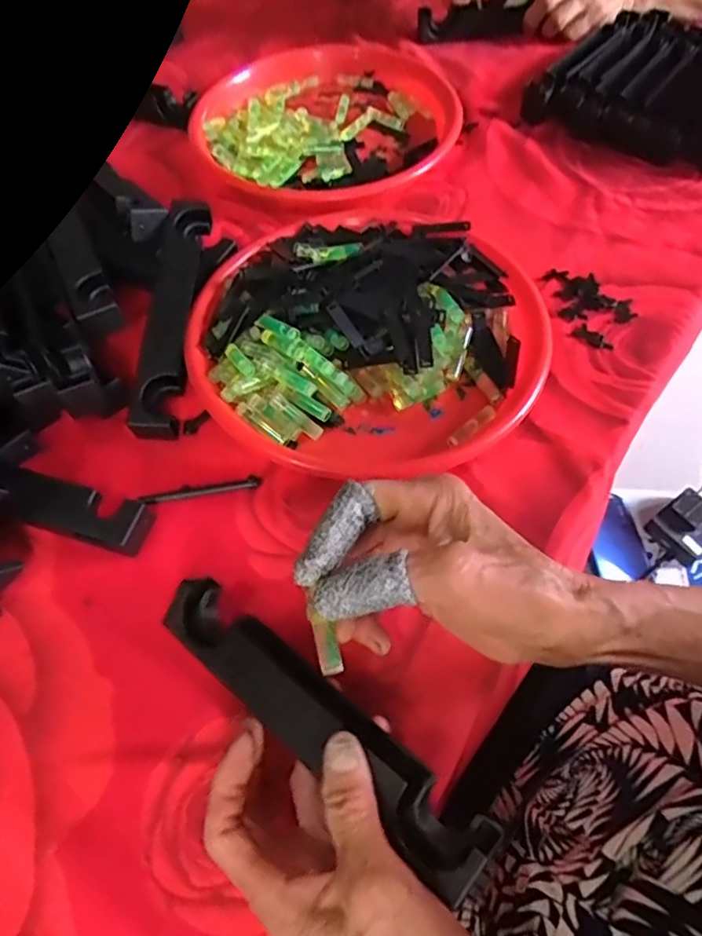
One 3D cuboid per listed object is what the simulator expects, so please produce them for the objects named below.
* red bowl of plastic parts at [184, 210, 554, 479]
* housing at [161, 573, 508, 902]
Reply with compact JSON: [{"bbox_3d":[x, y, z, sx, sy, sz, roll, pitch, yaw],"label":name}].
[{"bbox_3d":[0.008,-0.097,0.447,0.236,0.041,0.231,-2,60,3],"label":"red bowl of plastic parts"},{"bbox_3d":[-0.019,0.118,0.298,0.190,0.026,0.034,32,67,26],"label":"housing"}]

